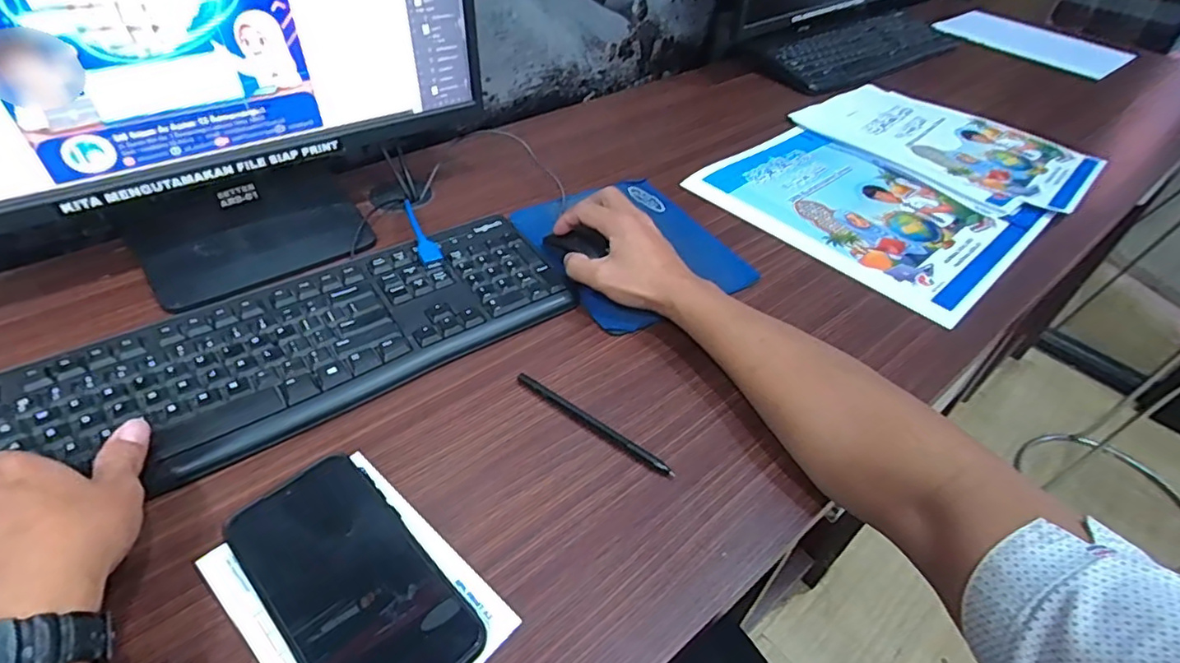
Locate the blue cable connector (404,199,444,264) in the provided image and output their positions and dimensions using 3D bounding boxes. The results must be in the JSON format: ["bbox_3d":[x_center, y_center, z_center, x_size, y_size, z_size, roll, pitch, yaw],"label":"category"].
[{"bbox_3d":[-0.158,-0.094,0.540,0.019,0.013,0.093,-15,49,-20],"label":"blue cable connector"}]

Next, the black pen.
[{"bbox_3d":[0.001,0.066,0.422,0.139,0.008,0.009,30,50,22],"label":"black pen"}]

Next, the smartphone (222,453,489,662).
[{"bbox_3d":[-0.136,0.143,0.329,0.080,0.015,0.159,-33,57,-32],"label":"smartphone"}]

